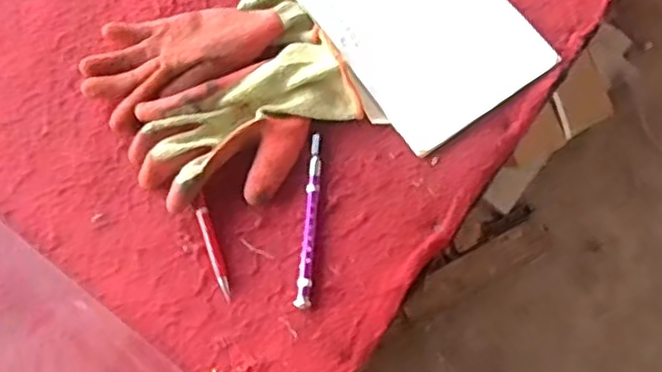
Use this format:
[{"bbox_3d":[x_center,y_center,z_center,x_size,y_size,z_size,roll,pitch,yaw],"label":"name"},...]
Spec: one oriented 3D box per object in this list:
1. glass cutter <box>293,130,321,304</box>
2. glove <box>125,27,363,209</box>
[{"bbox_3d":[-0.019,0.030,0.623,0.012,0.013,0.162,3,72,3],"label":"glass cutter"},{"bbox_3d":[-0.081,-0.057,0.641,0.219,0.035,0.139,-25,73,-6],"label":"glove"}]

